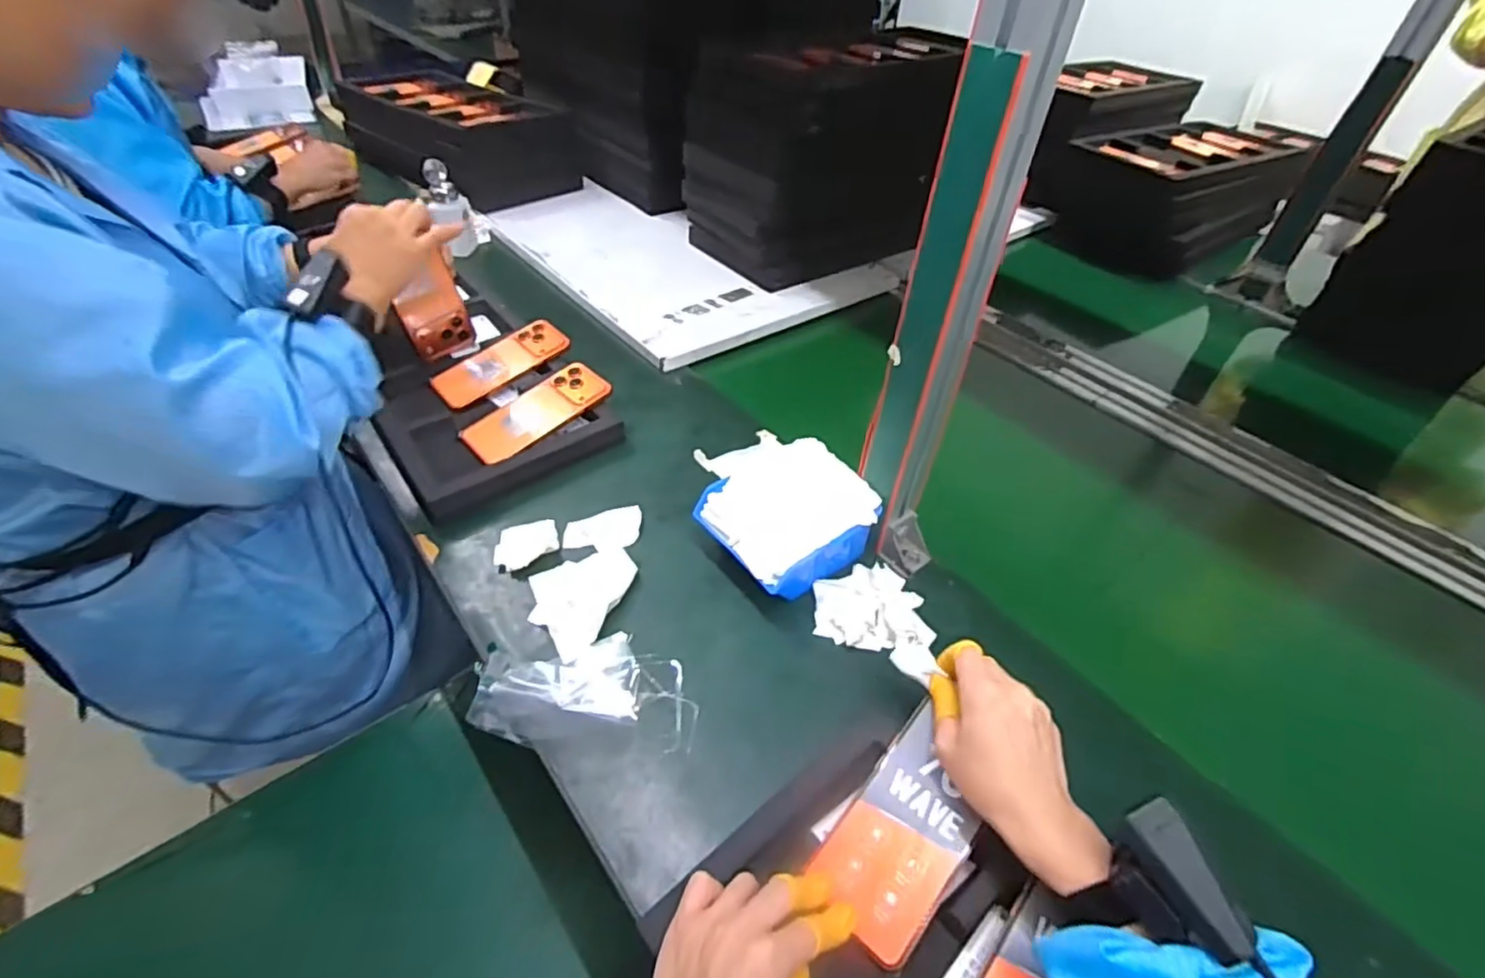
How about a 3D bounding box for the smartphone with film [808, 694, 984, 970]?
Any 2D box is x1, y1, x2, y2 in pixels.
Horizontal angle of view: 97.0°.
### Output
[{"bbox_3d":[0.110,0.223,0.432,0.073,0.008,0.143,32,59,25],"label":"smartphone with film"}]

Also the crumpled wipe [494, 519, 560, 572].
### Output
[{"bbox_3d":[-0.212,0.053,0.644,0.063,0.006,0.051,-20,48,-25],"label":"crumpled wipe"}]

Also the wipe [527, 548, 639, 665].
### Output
[{"bbox_3d":[-0.154,0.093,0.602,0.086,0.010,0.121,18,44,13],"label":"wipe"}]

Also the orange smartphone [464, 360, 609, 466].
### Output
[{"bbox_3d":[-0.241,-0.092,0.764,0.167,0.014,0.087,-35,55,-20],"label":"orange smartphone"}]

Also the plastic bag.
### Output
[{"bbox_3d":[-0.124,0.159,0.534,0.173,0.018,0.095,4,43,-1],"label":"plastic bag"}]

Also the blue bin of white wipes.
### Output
[{"bbox_3d":[0.034,0.023,0.638,0.141,0.074,0.148,-22,49,-26],"label":"blue bin of white wipes"}]

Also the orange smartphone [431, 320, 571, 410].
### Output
[{"bbox_3d":[-0.304,-0.159,0.831,0.166,0.017,0.082,-35,55,-18],"label":"orange smartphone"}]

